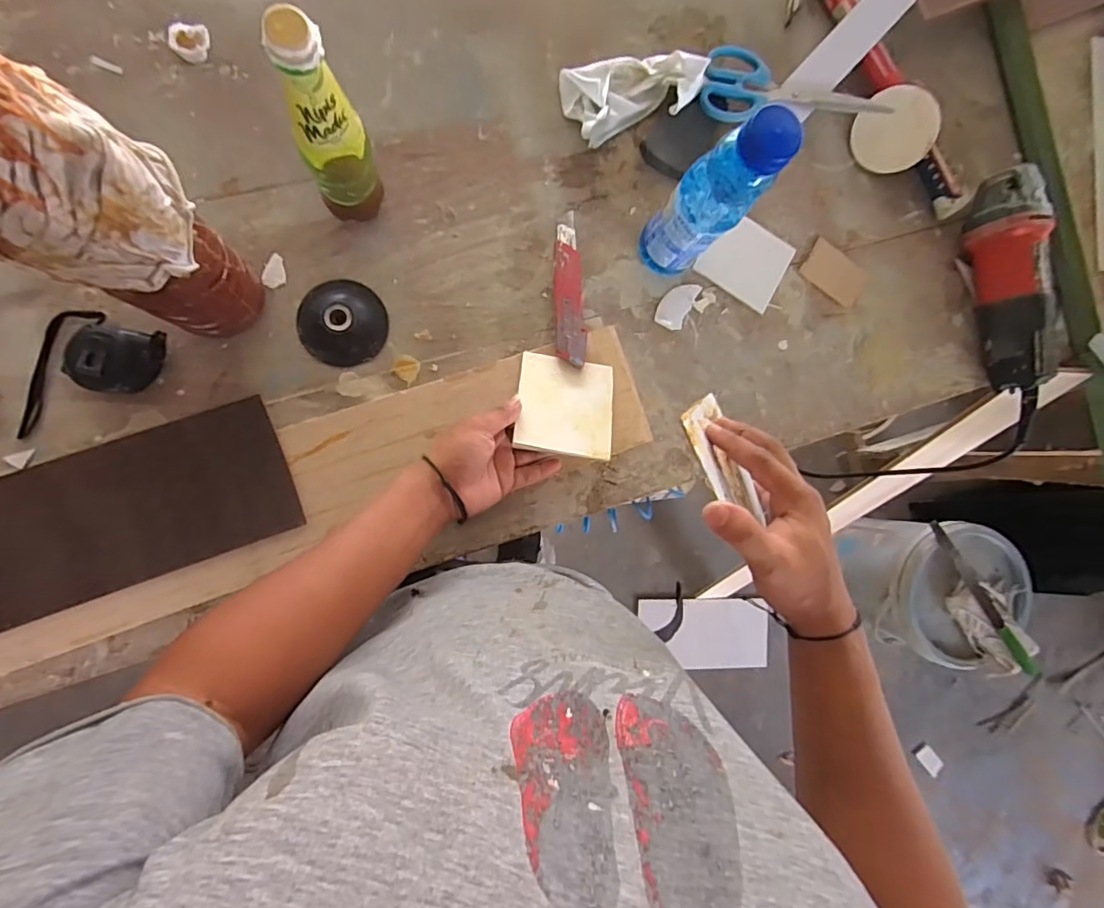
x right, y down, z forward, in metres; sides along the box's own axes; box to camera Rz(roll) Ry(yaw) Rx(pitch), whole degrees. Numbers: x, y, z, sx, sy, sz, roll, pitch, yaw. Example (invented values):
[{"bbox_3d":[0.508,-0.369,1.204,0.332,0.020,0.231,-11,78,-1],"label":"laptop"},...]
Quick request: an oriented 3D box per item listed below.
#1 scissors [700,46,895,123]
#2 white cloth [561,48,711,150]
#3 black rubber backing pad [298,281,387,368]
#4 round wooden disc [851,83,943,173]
[{"bbox_3d":[0.260,-0.399,0.577,0.207,0.015,0.075,-8,90,-8],"label":"scissors"},{"bbox_3d":[0.087,-0.382,0.559,0.149,0.033,0.079,-18,90,-10],"label":"white cloth"},{"bbox_3d":[-0.204,-0.130,0.516,0.081,0.024,0.083,-44,95,-9],"label":"black rubber backing pad"},{"bbox_3d":[0.383,-0.363,0.598,0.083,0.010,0.082,15,115,15],"label":"round wooden disc"}]

